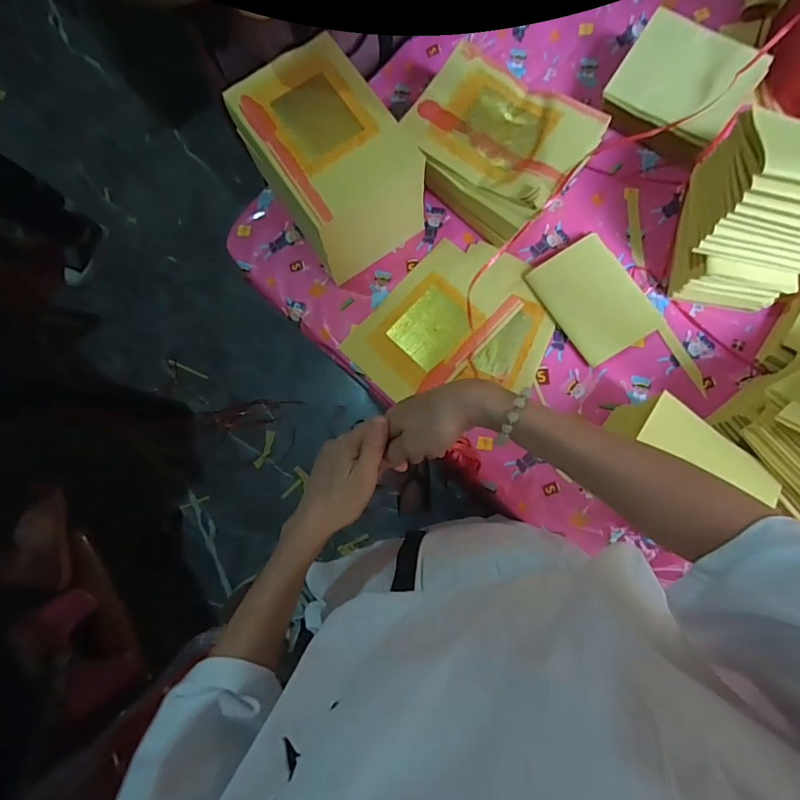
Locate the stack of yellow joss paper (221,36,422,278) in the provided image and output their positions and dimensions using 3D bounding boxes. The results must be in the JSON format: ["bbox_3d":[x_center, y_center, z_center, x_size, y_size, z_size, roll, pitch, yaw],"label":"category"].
[{"bbox_3d":[-0.087,-0.326,0.636,0.160,0.154,0.233,-36,80,0],"label":"stack of yellow joss paper"}]

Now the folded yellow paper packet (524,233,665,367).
[{"bbox_3d":[0.274,-0.142,0.643,0.116,0.025,0.160,-33,80,0],"label":"folded yellow paper packet"}]

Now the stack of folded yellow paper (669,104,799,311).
[{"bbox_3d":[0.450,-0.218,0.553,0.169,0.175,0.165,8,83,7],"label":"stack of folded yellow paper"}]

